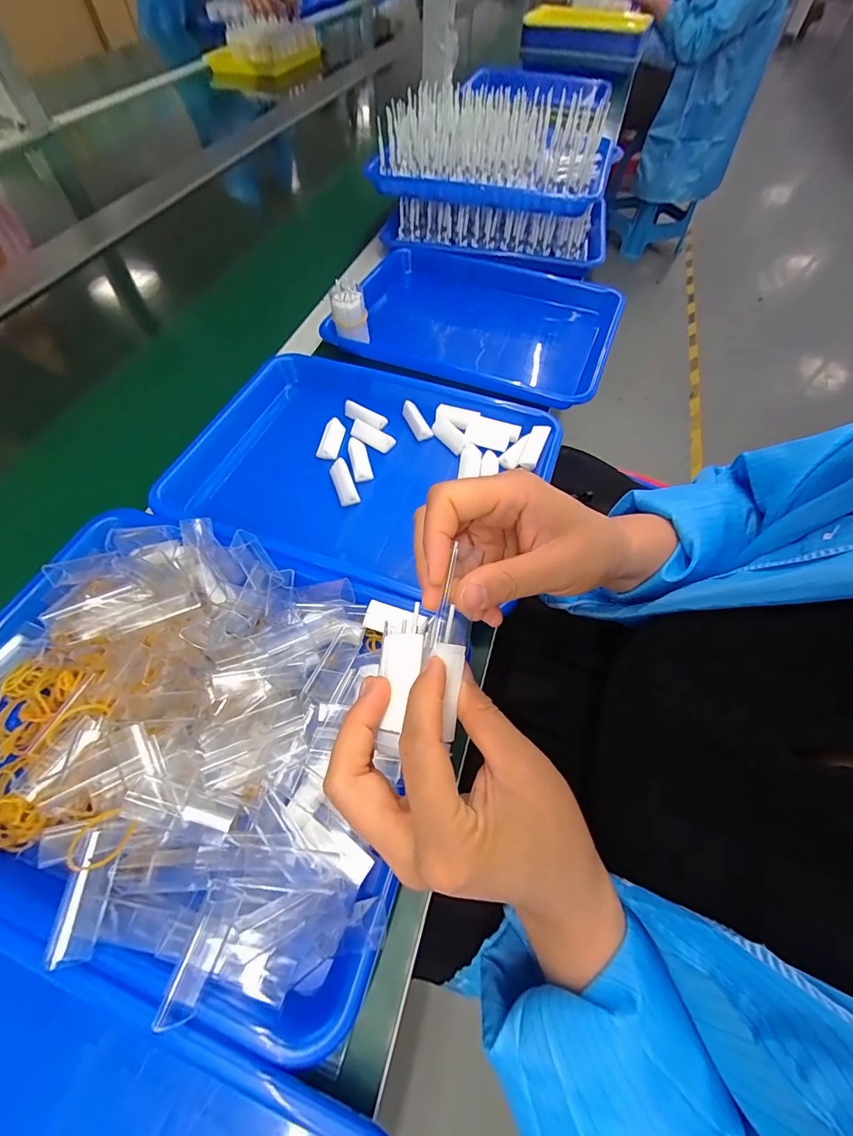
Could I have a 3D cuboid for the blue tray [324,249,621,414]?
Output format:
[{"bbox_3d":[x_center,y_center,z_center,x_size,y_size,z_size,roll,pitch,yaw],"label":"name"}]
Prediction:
[{"bbox_3d":[0.059,-0.300,0.584,0.344,0.109,0.255,21,61,11],"label":"blue tray"}]

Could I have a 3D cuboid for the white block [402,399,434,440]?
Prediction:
[{"bbox_3d":[-0.010,-0.157,0.454,0.017,0.015,0.048,-21,62,-13],"label":"white block"}]

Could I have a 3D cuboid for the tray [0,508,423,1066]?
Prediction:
[{"bbox_3d":[-0.159,0.086,0.281,0.334,0.051,0.258,17,61,9],"label":"tray"}]

